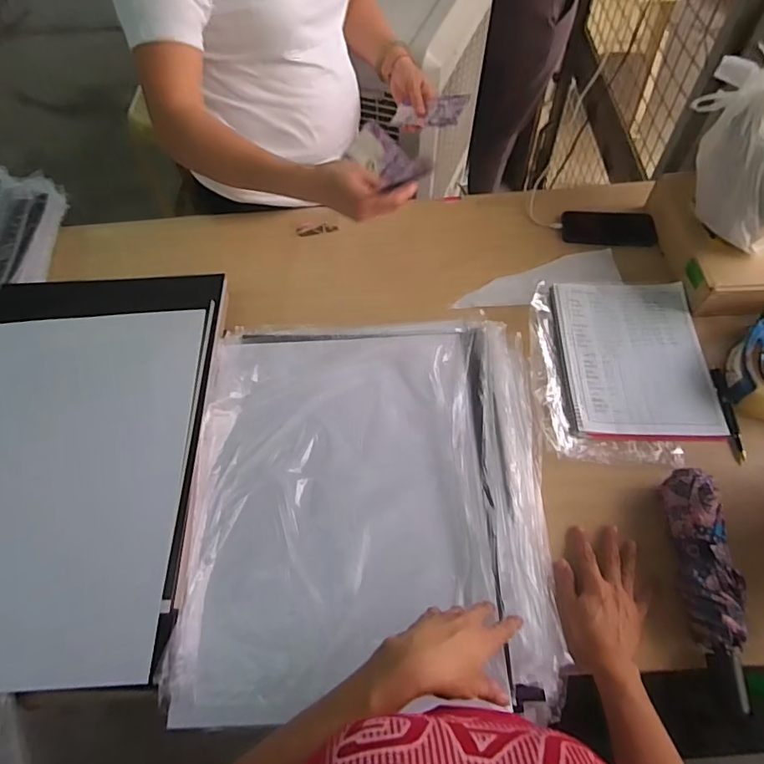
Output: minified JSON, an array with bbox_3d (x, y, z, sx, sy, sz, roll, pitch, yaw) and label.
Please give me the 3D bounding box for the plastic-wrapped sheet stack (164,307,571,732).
[{"bbox_3d":[-0.014,0.140,0.684,0.473,0.047,0.534,-2,60,3],"label":"plastic-wrapped sheet stack"}]

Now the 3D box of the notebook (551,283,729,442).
[{"bbox_3d":[0.395,-0.042,0.764,0.226,0.013,0.267,1,60,5],"label":"notebook"}]

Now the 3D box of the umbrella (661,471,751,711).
[{"bbox_3d":[0.394,0.220,0.602,0.058,0.067,0.227,0,60,4],"label":"umbrella"}]

